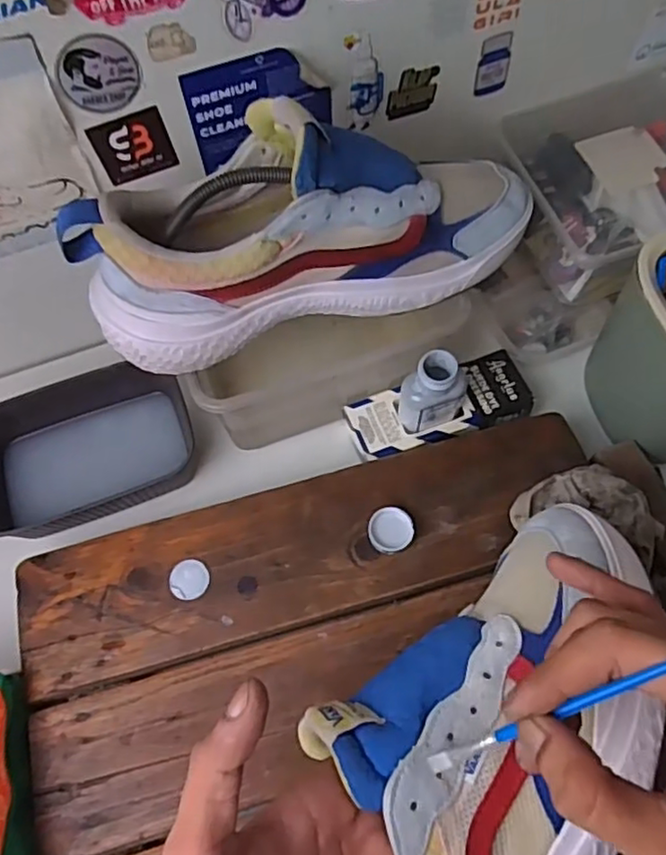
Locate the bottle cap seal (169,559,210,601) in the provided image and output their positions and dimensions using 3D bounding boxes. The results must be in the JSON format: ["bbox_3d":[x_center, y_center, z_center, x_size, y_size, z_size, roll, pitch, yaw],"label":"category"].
[{"bbox_3d":[-0.099,0.104,0.437,0.027,0.004,0.027,1,64,3],"label":"bottle cap seal"}]

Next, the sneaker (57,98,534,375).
[{"bbox_3d":[-0.010,-0.133,0.398,0.295,0.119,0.089,-17,65,-6],"label":"sneaker"}]

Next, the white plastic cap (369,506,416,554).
[{"bbox_3d":[0.040,0.072,0.440,0.029,0.012,0.030,1,64,3],"label":"white plastic cap"}]

